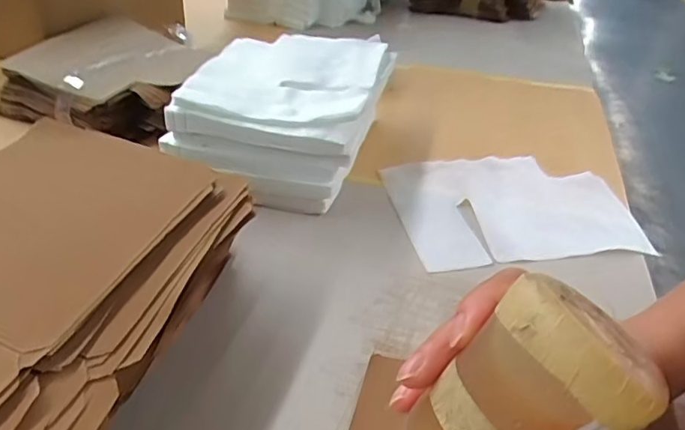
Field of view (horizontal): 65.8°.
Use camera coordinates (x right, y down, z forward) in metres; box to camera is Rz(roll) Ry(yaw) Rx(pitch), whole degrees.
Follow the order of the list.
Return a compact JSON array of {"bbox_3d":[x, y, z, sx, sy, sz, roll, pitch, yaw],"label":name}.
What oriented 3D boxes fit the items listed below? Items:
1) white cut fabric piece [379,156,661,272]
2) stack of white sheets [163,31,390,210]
[{"bbox_3d":[0.170,-0.011,0.542,0.228,0.009,0.172,-4,38,-8],"label":"white cut fabric piece"},{"bbox_3d":[-0.057,-0.118,0.601,0.193,0.111,0.242,8,35,8],"label":"stack of white sheets"}]

